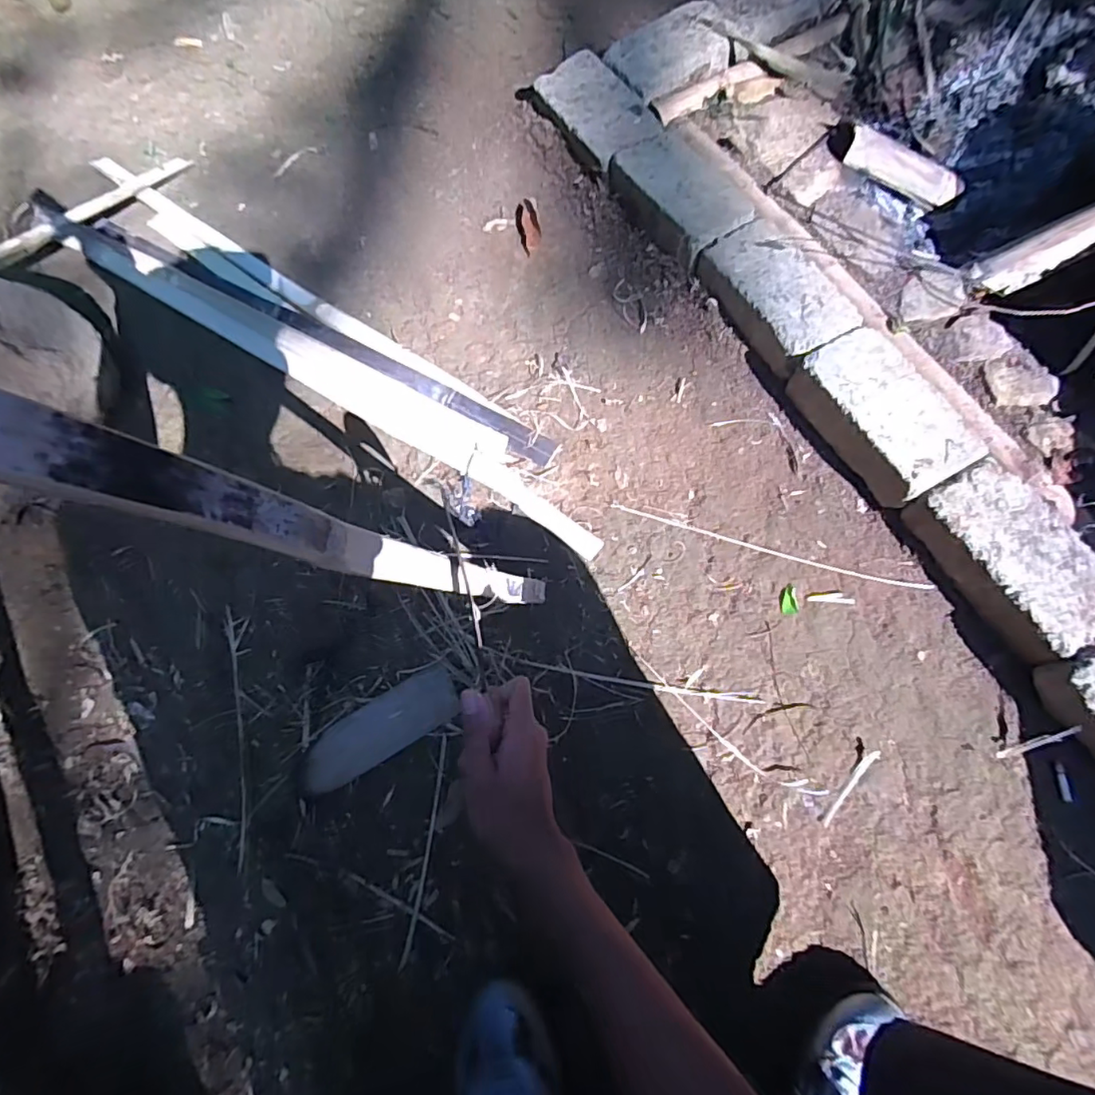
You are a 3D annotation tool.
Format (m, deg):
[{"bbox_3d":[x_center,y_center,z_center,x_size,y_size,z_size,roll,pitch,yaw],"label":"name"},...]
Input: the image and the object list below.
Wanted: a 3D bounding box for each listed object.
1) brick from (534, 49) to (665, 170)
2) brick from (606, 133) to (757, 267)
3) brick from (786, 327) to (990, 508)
[{"bbox_3d":[0.078,-0.667,0.898,0.117,0.063,0.215,-33,69,-7],"label":"brick"},{"bbox_3d":[0.190,-0.500,0.828,0.121,0.055,0.213,-31,69,-6],"label":"brick"},{"bbox_3d":[0.413,-0.165,0.700,0.126,0.060,0.210,-29,69,-5],"label":"brick"}]

